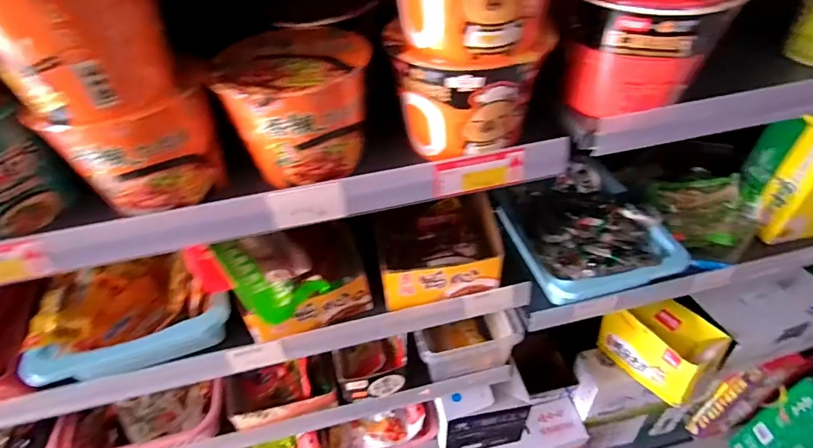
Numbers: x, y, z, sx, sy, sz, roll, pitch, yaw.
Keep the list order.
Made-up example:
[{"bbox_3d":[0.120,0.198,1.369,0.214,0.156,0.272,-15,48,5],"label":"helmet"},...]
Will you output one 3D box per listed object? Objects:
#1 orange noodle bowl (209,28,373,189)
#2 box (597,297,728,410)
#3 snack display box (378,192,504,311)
[{"bbox_3d":[-0.091,-0.105,0.398,0.117,0.100,0.112,-2,45,2],"label":"orange noodle bowl"},{"bbox_3d":[0.518,0.244,0.905,0.128,0.143,0.199,-29,50,-22],"label":"box"},{"bbox_3d":[0.038,0.016,0.590,0.148,0.074,0.167,-6,45,-2],"label":"snack display box"}]

